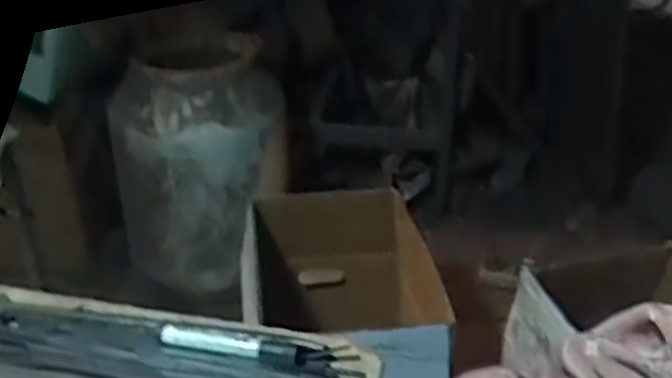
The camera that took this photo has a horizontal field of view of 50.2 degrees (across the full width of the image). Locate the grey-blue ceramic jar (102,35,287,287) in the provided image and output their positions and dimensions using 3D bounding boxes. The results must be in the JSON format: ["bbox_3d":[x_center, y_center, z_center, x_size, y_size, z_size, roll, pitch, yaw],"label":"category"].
[{"bbox_3d":[-0.287,-0.083,1.541,0.335,0.449,0.352,-3,32,-7],"label":"grey-blue ceramic jar"}]

